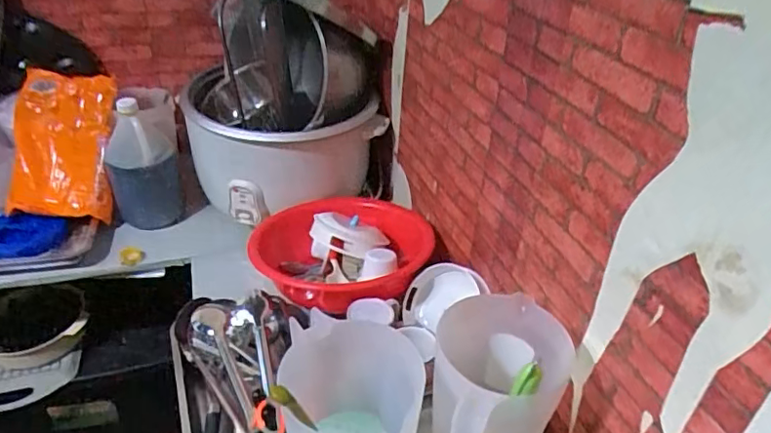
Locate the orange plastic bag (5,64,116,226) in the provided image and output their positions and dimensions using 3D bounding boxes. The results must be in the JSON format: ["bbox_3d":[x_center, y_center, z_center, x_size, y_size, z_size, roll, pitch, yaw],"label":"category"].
[{"bbox_3d":[-0.656,-0.141,1.122,0.197,0.289,0.061,9,8,-5],"label":"orange plastic bag"}]

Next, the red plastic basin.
[{"bbox_3d":[-0.073,0.085,1.117,0.340,0.122,0.328,2,34,-1],"label":"red plastic basin"}]

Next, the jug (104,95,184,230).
[{"bbox_3d":[-0.511,-0.112,1.184,0.135,0.260,0.125,-5,35,-11],"label":"jug"}]

